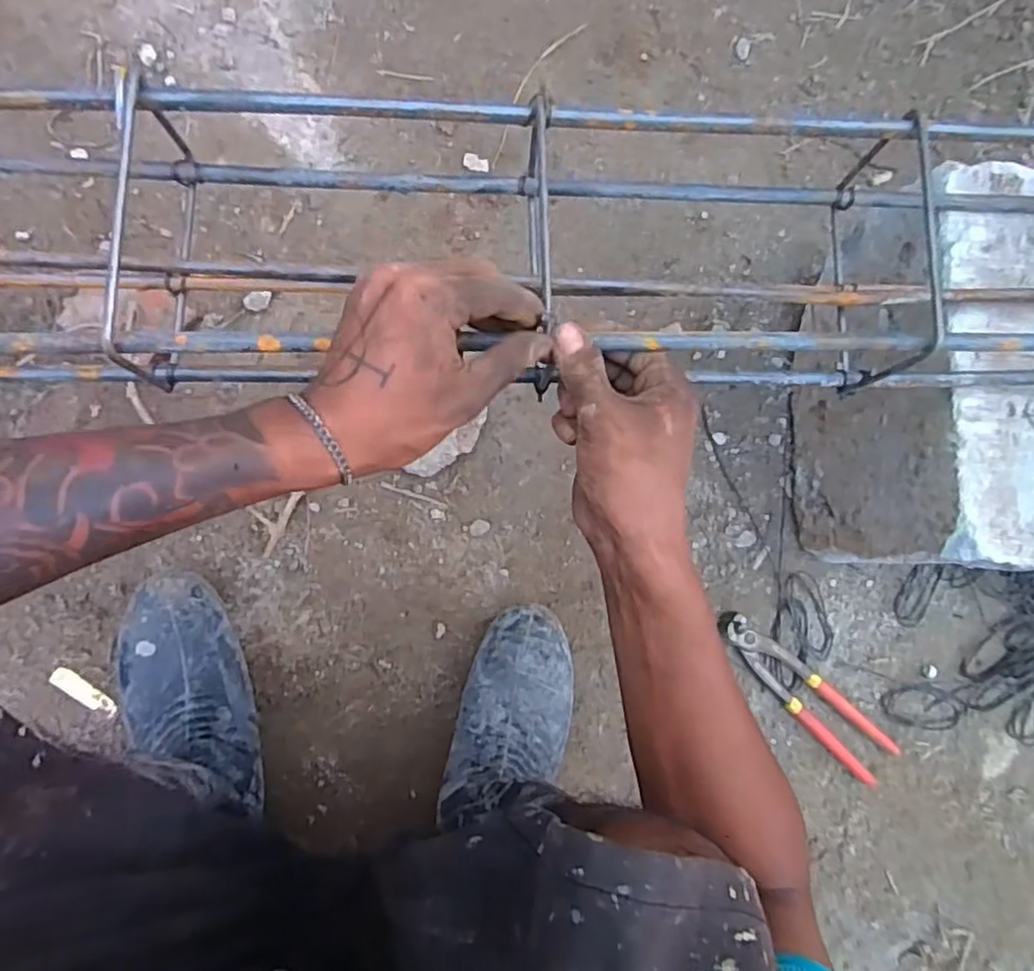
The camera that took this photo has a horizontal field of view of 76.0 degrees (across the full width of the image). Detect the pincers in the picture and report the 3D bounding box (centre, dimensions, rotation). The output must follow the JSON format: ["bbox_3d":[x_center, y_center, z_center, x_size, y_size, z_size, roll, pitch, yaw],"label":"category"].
[{"bbox_3d":[0.285,0.198,0.635,0.050,0.014,0.227,-44,96,-5],"label":"pincers"}]

